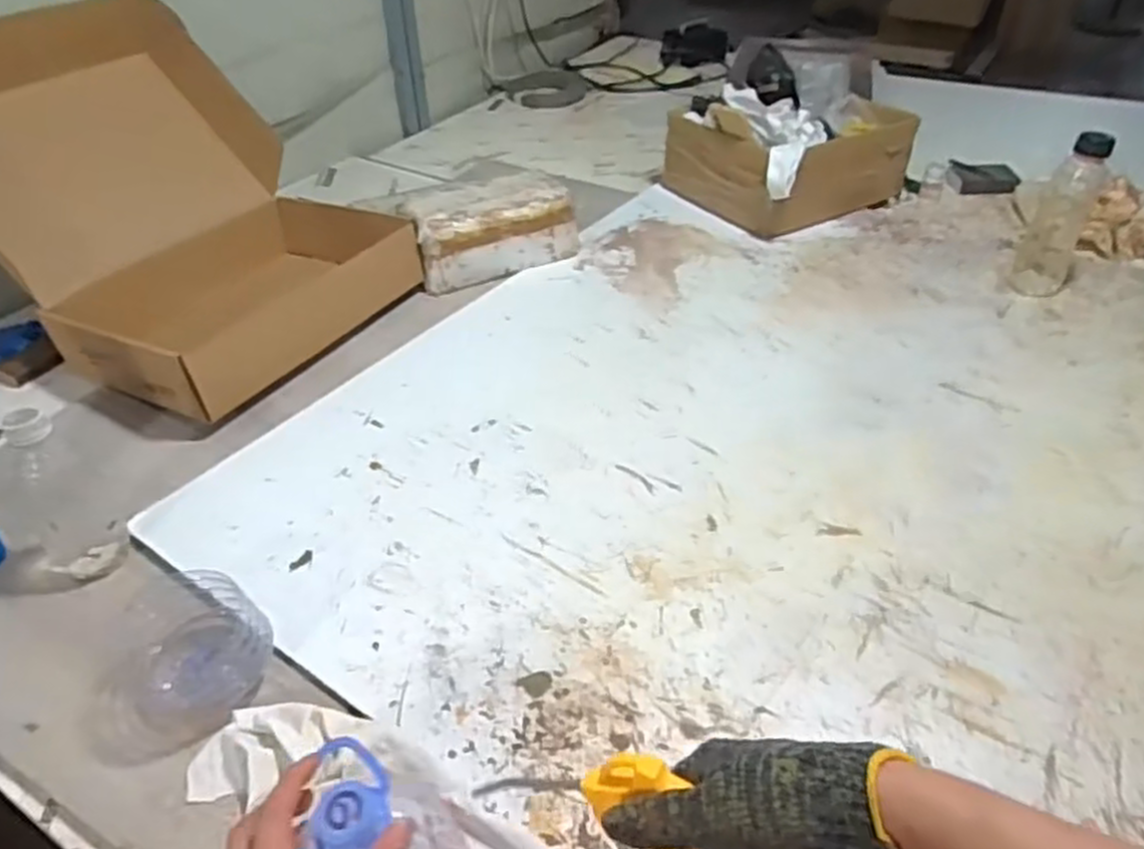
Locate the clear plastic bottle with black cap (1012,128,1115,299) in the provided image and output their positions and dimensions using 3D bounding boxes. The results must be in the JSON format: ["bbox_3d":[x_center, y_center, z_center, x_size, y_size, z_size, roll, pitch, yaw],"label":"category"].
[{"bbox_3d":[0.602,-0.255,0.962,0.066,0.192,0.072,21,44,25],"label":"clear plastic bottle with black cap"}]

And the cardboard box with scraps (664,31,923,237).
[{"bbox_3d":[0.341,-0.455,1.241,0.318,0.178,0.263,-25,45,-27],"label":"cardboard box with scraps"}]

